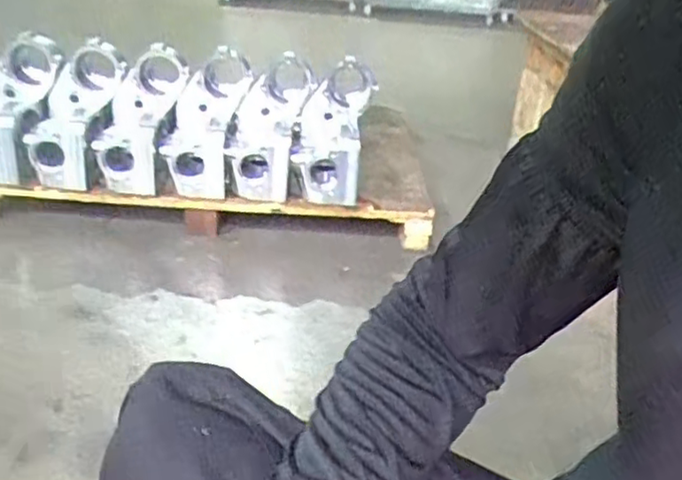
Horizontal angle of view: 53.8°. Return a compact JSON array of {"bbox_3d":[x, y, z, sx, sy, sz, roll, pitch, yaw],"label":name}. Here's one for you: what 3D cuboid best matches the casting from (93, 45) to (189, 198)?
[{"bbox_3d":[-0.506,-0.308,1.738,0.163,0.392,0.137,10,-9,9],"label":"casting"}]

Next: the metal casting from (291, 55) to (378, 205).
[{"bbox_3d":[-0.020,-0.275,1.729,0.168,0.303,0.257,9,26,8],"label":"metal casting"}]

